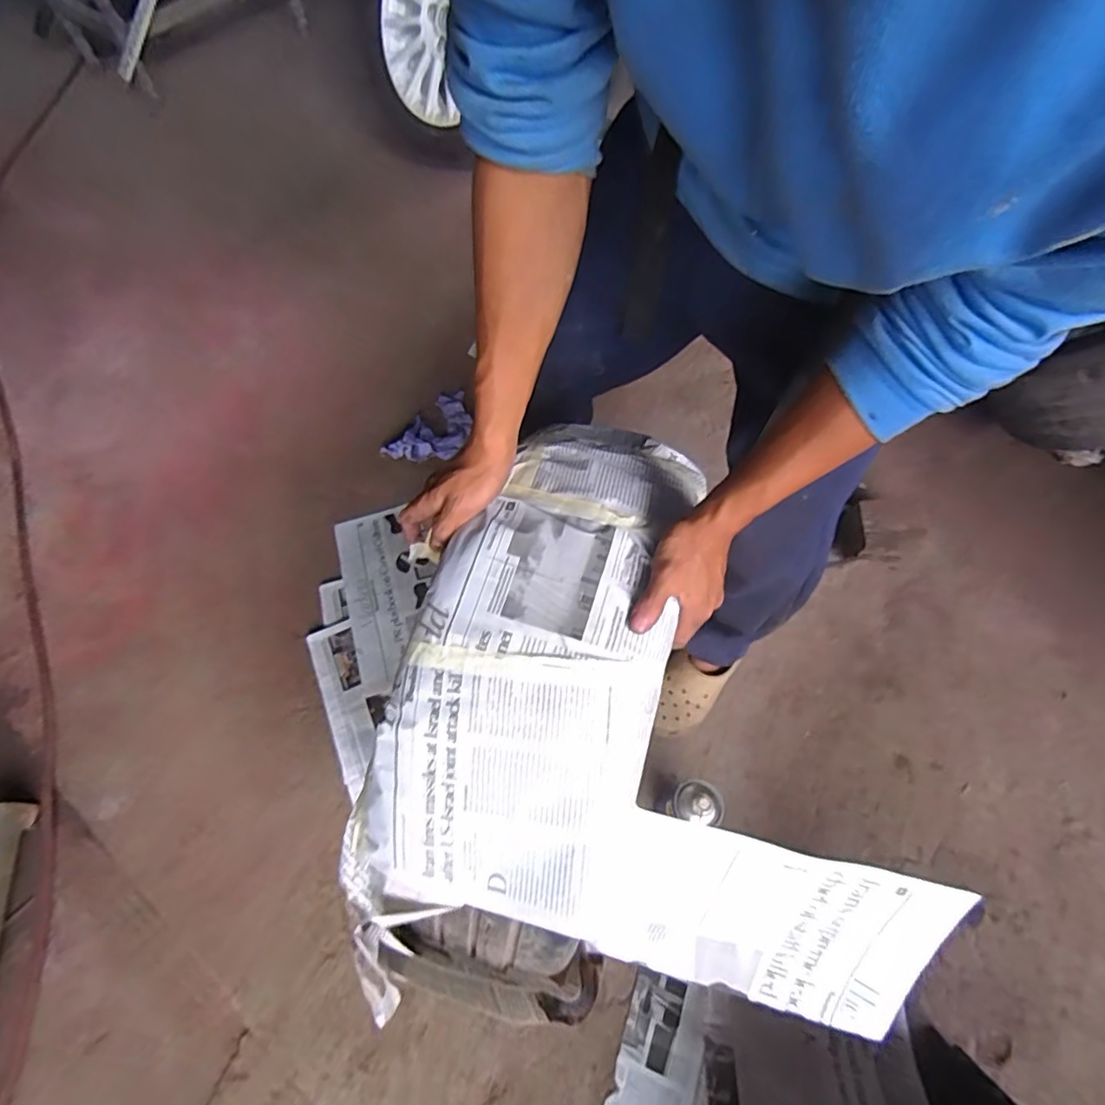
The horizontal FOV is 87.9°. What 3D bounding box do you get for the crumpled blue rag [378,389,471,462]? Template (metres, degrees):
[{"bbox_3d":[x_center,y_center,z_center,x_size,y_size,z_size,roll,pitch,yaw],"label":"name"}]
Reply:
[{"bbox_3d":[-0.253,-0.276,1.268,0.134,0.038,0.233,30,66,16],"label":"crumpled blue rag"}]

